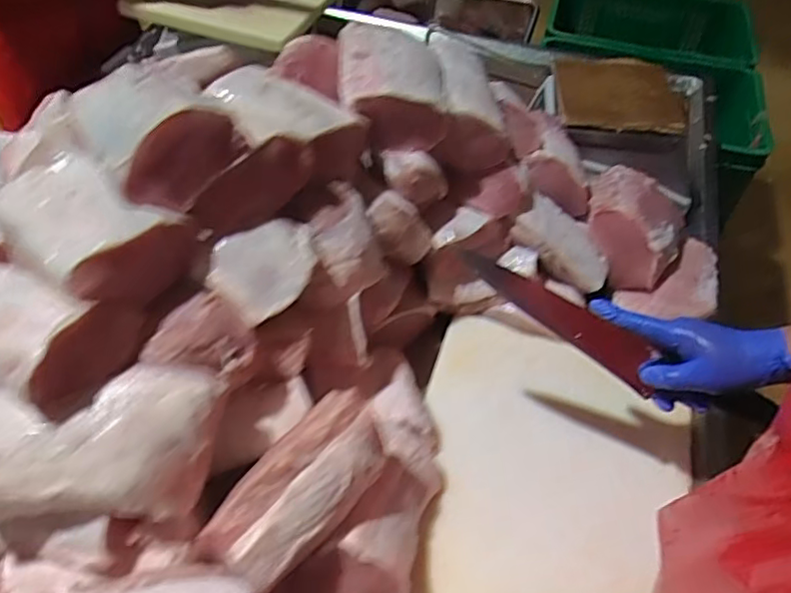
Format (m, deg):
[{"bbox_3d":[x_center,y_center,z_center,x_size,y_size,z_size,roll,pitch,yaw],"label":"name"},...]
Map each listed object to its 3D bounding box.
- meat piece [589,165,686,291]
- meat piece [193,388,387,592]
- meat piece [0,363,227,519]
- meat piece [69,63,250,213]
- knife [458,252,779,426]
[{"bbox_3d":[0.319,-0.094,0.821,0.130,0.081,0.147,20,52,13],"label":"meat piece"},{"bbox_3d":[-0.075,0.154,0.495,0.076,0.045,0.173,33,56,22],"label":"meat piece"},{"bbox_3d":[-0.246,0.117,0.488,0.205,0.069,0.104,-2,50,-4],"label":"meat piece"},{"bbox_3d":[-0.219,-0.157,0.539,0.116,0.065,0.170,-34,59,-27],"label":"meat piece"},{"bbox_3d":[0.208,0.046,0.586,0.321,0.041,0.033,29,53,1],"label":"knife"}]

